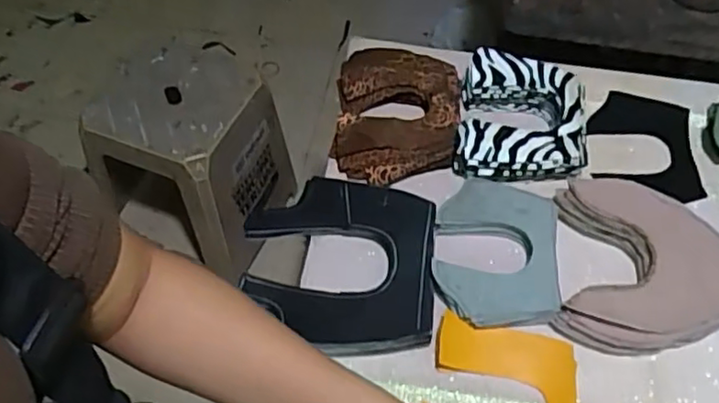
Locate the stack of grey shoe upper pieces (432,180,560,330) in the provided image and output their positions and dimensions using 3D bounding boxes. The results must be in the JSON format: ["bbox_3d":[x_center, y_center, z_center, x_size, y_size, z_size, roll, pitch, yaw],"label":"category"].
[{"bbox_3d":[0.132,0.047,0.625,0.115,0.019,0.159,8,55,5],"label":"stack of grey shoe upper pieces"}]

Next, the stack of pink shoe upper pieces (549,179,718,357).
[{"bbox_3d":[0.278,0.058,0.614,0.169,0.033,0.180,9,55,5],"label":"stack of pink shoe upper pieces"}]

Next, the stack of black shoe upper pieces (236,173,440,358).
[{"bbox_3d":[-0.020,0.054,0.620,0.178,0.028,0.186,4,55,2],"label":"stack of black shoe upper pieces"}]

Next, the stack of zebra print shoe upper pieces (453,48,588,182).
[{"bbox_3d":[0.179,-0.094,0.706,0.135,0.034,0.155,7,55,4],"label":"stack of zebra print shoe upper pieces"}]

